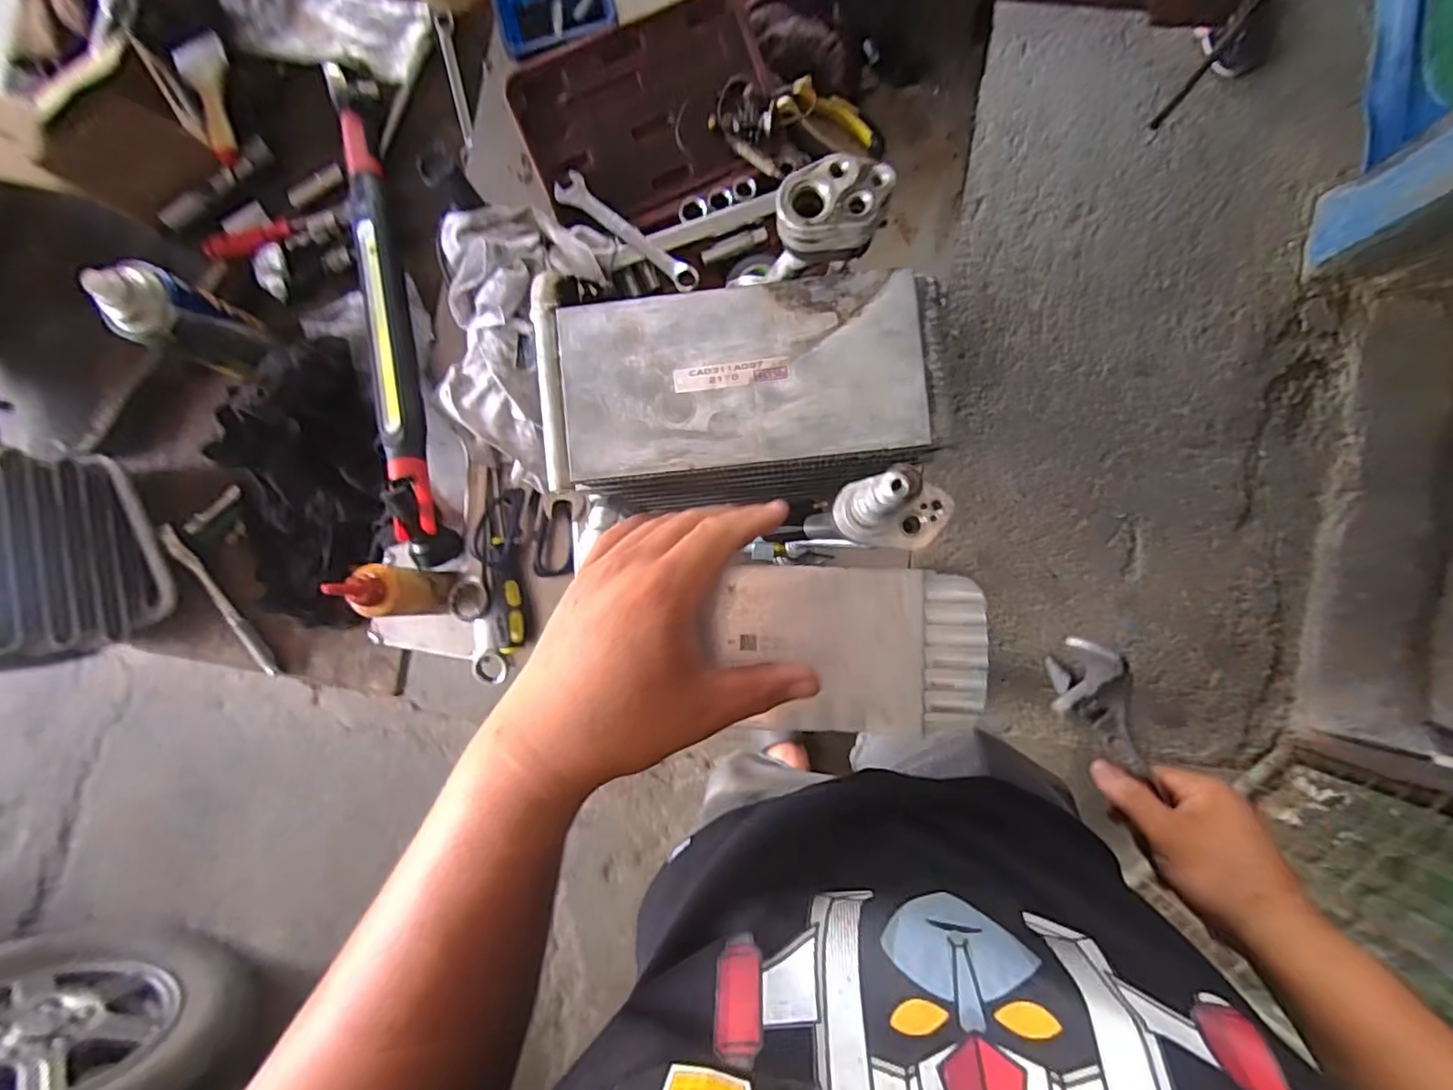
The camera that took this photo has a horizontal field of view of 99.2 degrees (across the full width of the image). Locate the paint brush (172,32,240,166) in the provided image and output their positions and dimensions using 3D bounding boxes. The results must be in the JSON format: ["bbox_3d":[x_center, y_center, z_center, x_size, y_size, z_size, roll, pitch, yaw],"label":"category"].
[{"bbox_3d":[-0.554,-0.485,0.674,0.050,0.025,0.140,-22,84,2],"label":"paint brush"}]

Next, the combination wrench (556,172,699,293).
[{"bbox_3d":[-0.094,-0.292,0.578,0.169,0.012,0.030,42,89,6],"label":"combination wrench"}]

